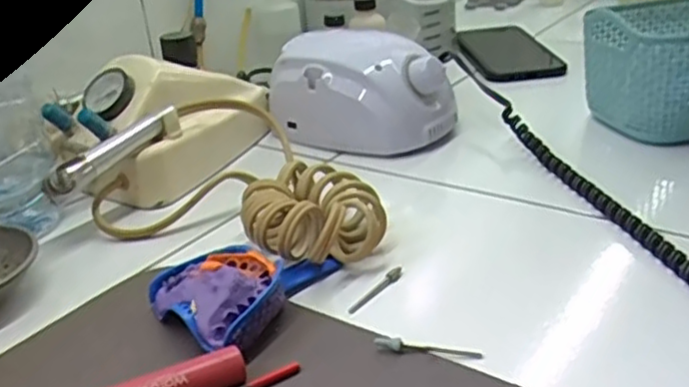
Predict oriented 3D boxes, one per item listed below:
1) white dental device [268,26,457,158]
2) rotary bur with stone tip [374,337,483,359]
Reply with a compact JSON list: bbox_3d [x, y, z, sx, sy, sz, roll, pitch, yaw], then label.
[{"bbox_3d":[0.013,-0.087,0.566,0.135,0.077,0.085,15,32,35],"label":"white dental device"},{"bbox_3d":[0.038,0.071,0.315,0.048,0.006,0.006,1,26,12],"label":"rotary bur with stone tip"}]

